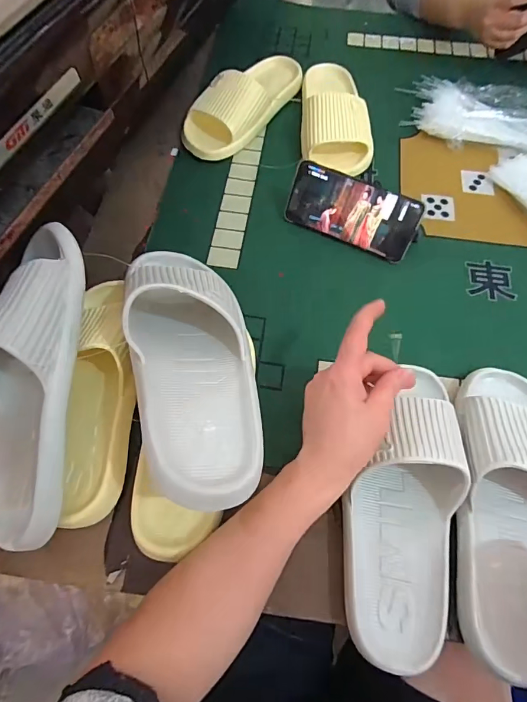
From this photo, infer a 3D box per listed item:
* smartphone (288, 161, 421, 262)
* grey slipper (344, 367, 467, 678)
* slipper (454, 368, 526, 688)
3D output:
[{"bbox_3d":[0.107,-0.172,0.508,0.159,0.075,0.006,26,33,12],"label":"smartphone"},{"bbox_3d":[0.121,0.131,0.361,0.099,0.056,0.235,15,73,7],"label":"grey slipper"},{"bbox_3d":[0.222,0.131,0.355,0.095,0.070,0.254,10,70,4],"label":"slipper"}]

